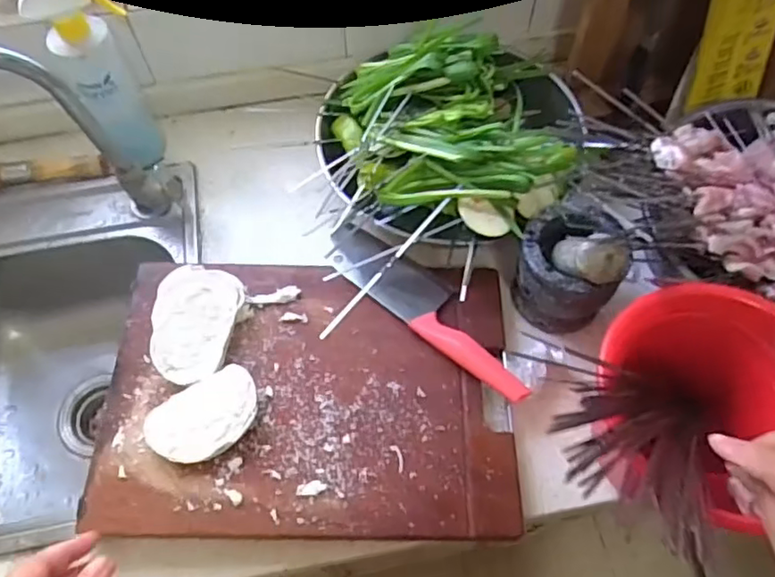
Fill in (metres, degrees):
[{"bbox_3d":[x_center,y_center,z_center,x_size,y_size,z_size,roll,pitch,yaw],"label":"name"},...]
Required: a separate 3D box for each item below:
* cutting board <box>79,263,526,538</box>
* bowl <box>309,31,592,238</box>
[{"bbox_3d":[-0.074,0.099,0.598,0.386,0.028,0.271,-1,61,1],"label":"cutting board"},{"bbox_3d":[0.071,-0.164,0.669,0.288,0.116,0.259,-3,61,0],"label":"bowl"}]

